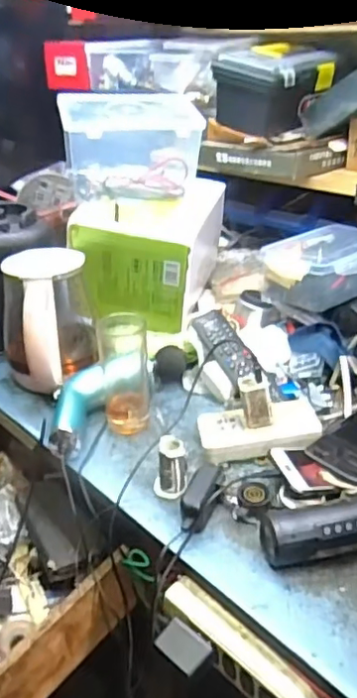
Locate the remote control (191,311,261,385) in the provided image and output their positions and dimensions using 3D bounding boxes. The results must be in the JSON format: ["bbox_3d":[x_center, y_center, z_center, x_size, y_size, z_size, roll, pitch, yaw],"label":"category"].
[{"bbox_3d":[0.068,-0.003,0.857,0.052,0.022,0.137,-17,55,-26],"label":"remote control"}]

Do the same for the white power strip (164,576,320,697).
[{"bbox_3d":[0.055,0.288,0.560,0.033,0.051,0.170,-26,36,-38],"label":"white power strip"}]

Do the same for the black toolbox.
[{"bbox_3d":[0.176,-0.460,1.051,0.182,0.126,0.149,-26,36,-38],"label":"black toolbox"}]

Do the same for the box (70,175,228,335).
[{"bbox_3d":[-0.040,-0.163,0.996,0.190,0.178,0.230,5,28,14],"label":"box"}]

